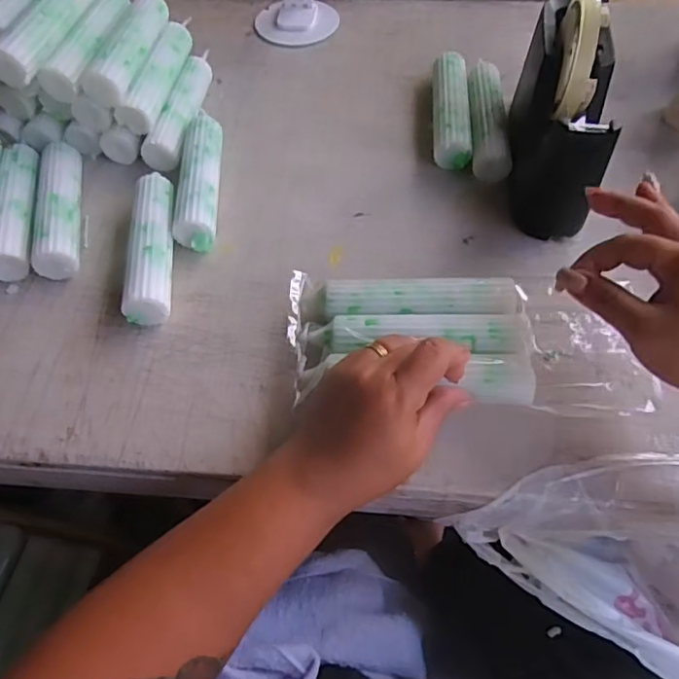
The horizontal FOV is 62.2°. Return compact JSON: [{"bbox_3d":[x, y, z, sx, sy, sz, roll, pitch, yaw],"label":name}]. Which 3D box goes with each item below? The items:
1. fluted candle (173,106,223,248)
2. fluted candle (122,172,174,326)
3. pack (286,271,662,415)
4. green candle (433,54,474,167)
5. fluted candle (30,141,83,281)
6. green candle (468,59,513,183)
[{"bbox_3d":[-0.120,-0.143,0.493,0.033,0.029,0.157,-4,58,-1],"label":"fluted candle"},{"bbox_3d":[-0.147,-0.073,0.450,0.031,0.036,0.135,-5,58,-2],"label":"fluted candle"},{"bbox_3d":[0.091,-0.005,0.396,0.254,0.033,0.107,9,58,0],"label":"pack"},{"bbox_3d":[0.105,-0.218,0.534,0.032,0.028,0.139,3,58,3],"label":"green candle"},{"bbox_3d":[-0.239,-0.113,0.480,0.033,0.034,0.147,-11,58,-6],"label":"fluted candle"},{"bbox_3d":[0.137,-0.205,0.525,0.031,0.029,0.148,3,58,4],"label":"green candle"}]

